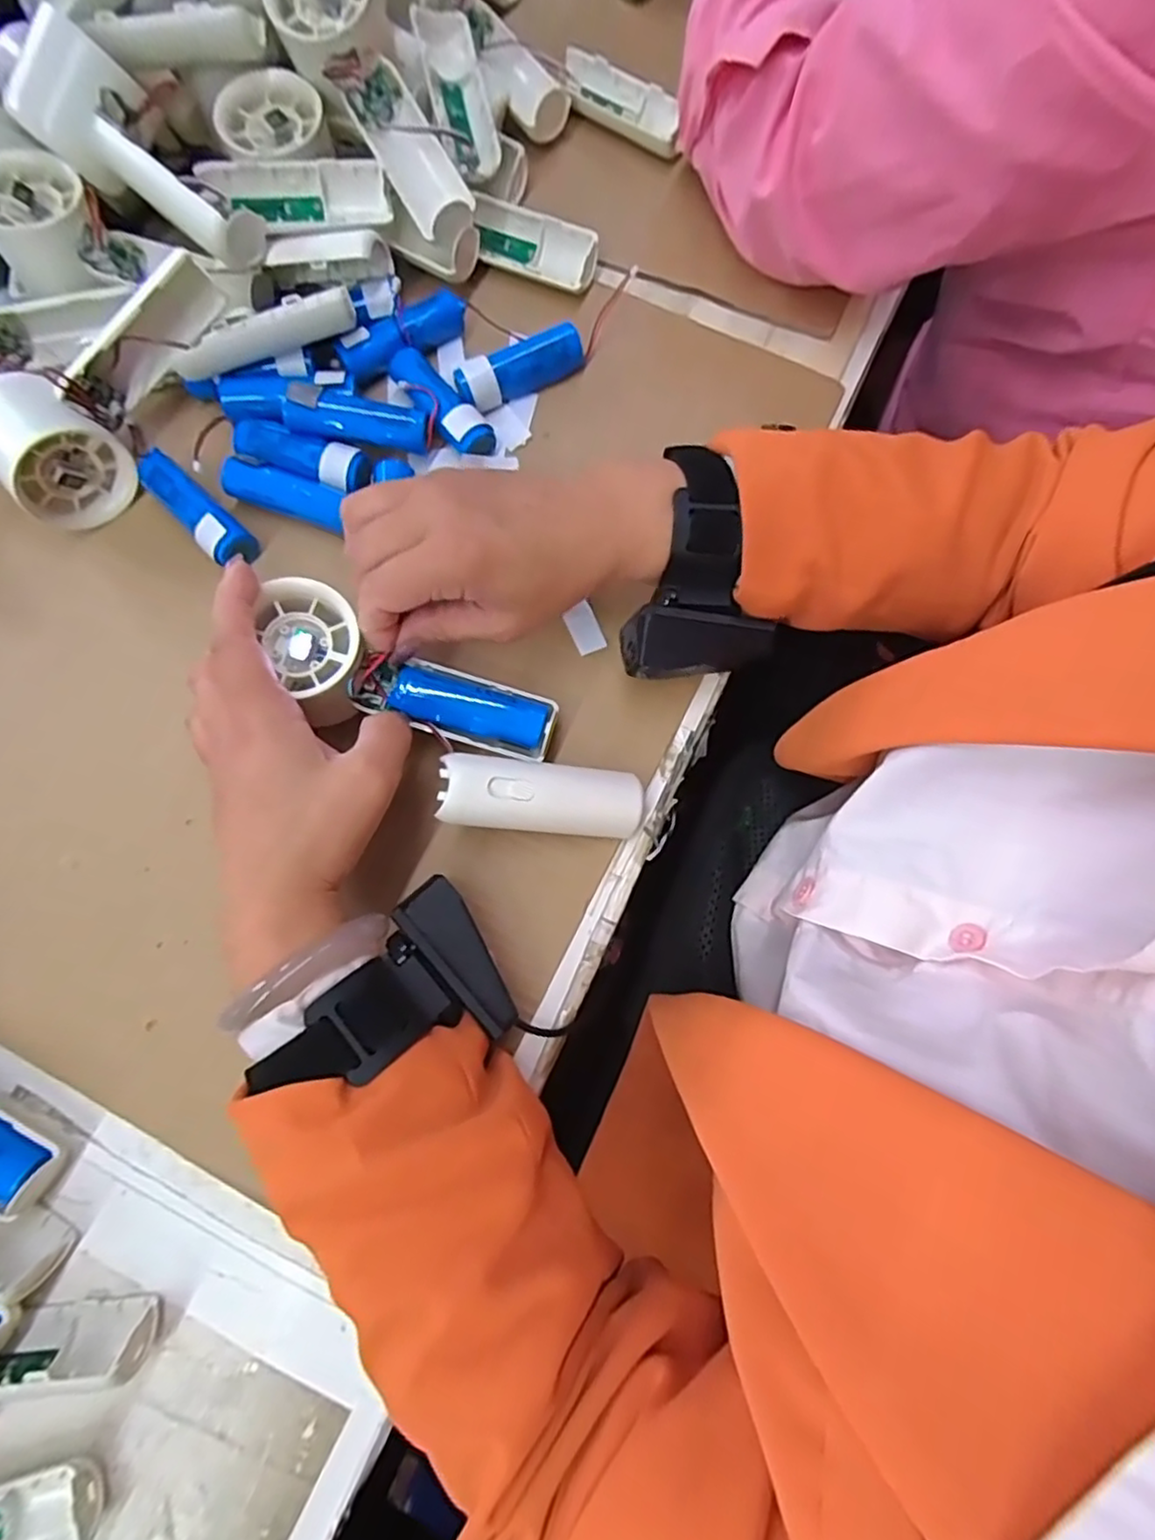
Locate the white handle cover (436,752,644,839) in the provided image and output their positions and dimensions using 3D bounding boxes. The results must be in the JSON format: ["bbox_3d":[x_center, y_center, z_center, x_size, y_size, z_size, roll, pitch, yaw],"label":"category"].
[{"bbox_3d":[-0.015,0.011,0.311,0.094,0.013,0.033,7,77,-19],"label":"white handle cover"}]

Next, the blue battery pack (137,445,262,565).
[{"bbox_3d":[-0.205,-0.139,0.359,0.080,0.025,0.023,43,81,9],"label":"blue battery pack"}]

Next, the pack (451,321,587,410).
[{"bbox_3d":[-0.033,-0.223,0.375,0.073,0.022,0.021,-30,79,-6],"label":"pack"}]

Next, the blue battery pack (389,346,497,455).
[{"bbox_3d":[-0.076,-0.201,0.370,0.021,0.020,0.075,-40,80,-8],"label":"blue battery pack"}]

